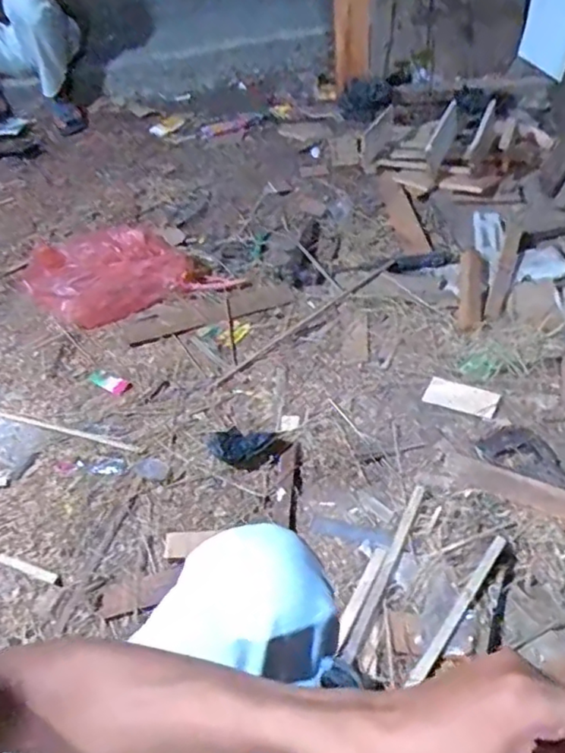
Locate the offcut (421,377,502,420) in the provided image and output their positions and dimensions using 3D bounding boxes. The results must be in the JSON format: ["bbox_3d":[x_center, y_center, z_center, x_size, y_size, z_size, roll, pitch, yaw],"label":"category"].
[{"bbox_3d":[0.324,0.039,1.090,0.125,0.010,0.069,20,52,24],"label":"offcut"}]

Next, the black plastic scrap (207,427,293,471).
[{"bbox_3d":[-0.063,0.129,1.063,0.141,0.021,0.076,11,49,17],"label":"black plastic scrap"}]

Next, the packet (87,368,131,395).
[{"bbox_3d":[-0.342,0.012,1.193,0.089,0.005,0.038,24,59,15],"label":"packet"}]

